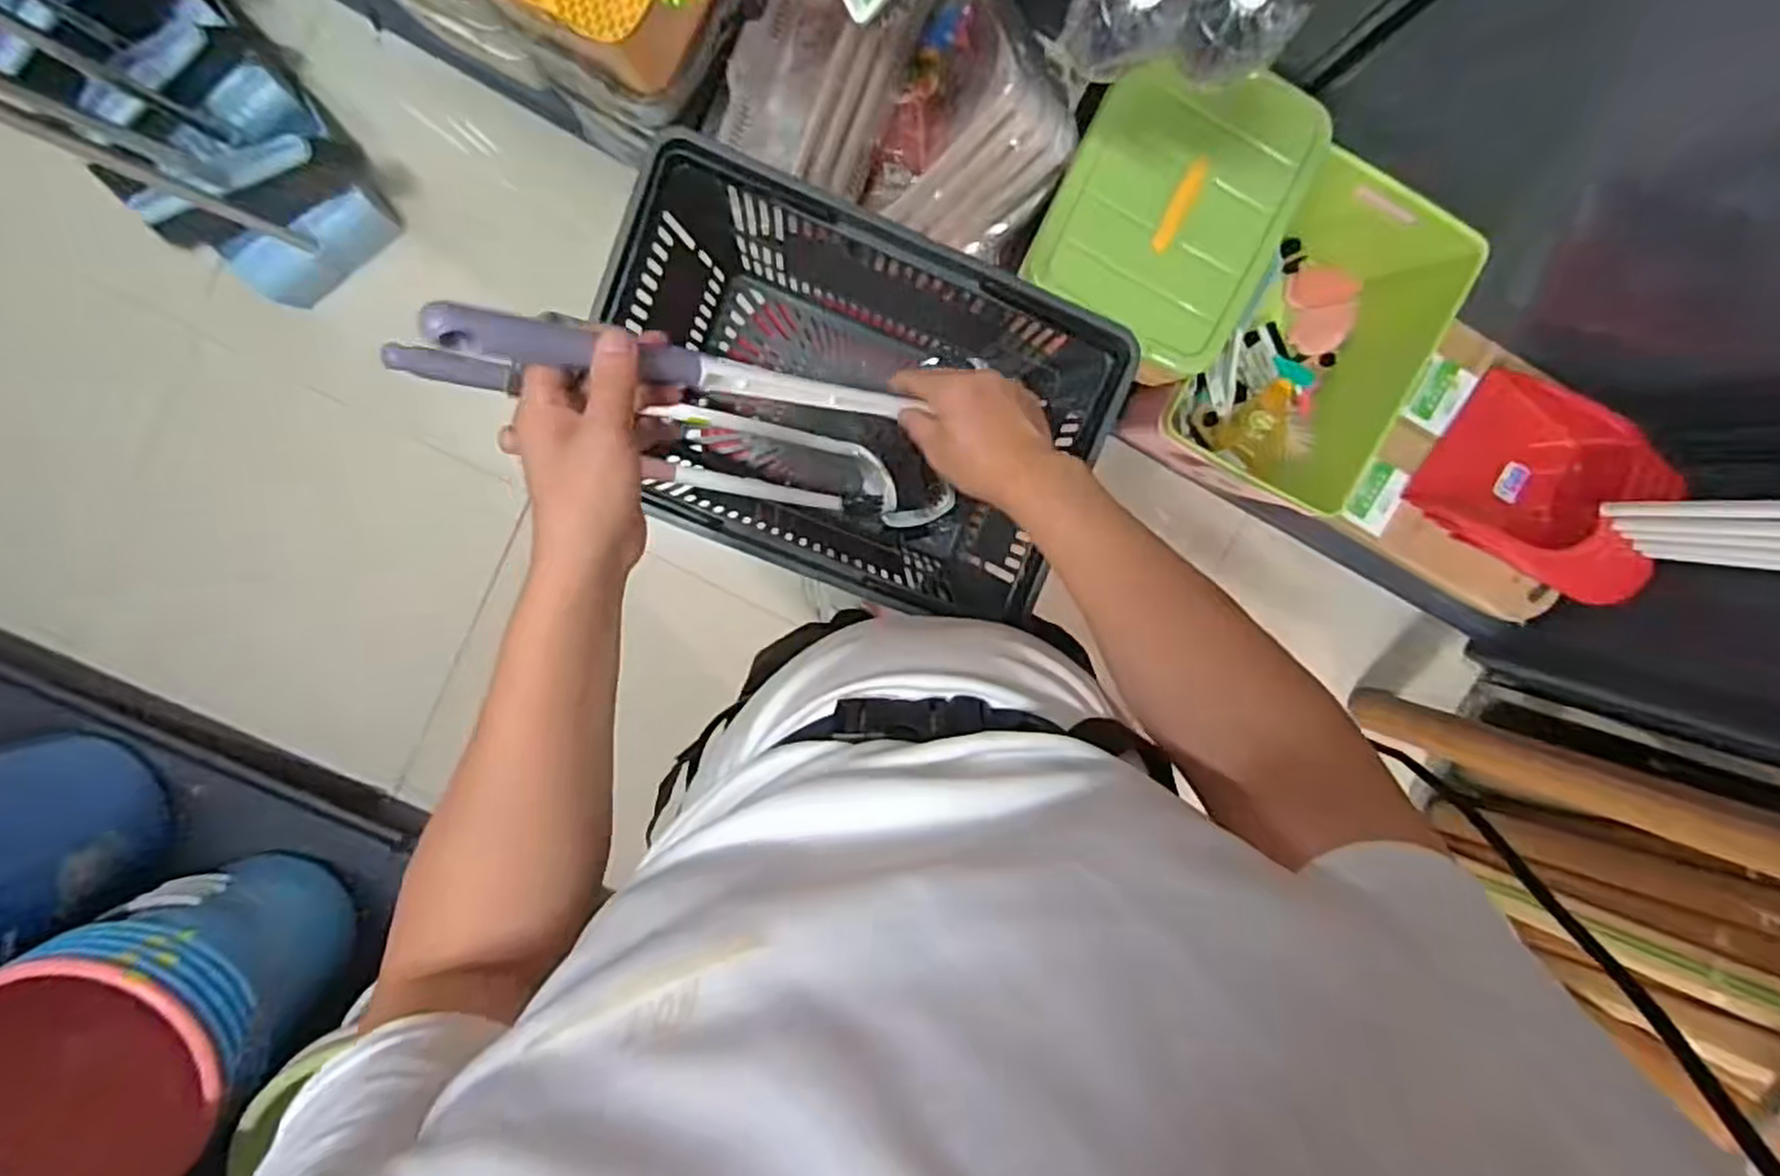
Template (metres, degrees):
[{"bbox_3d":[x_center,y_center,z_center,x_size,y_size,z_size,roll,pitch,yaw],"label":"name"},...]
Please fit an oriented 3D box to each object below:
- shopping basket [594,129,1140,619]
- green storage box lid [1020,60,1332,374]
[{"bbox_3d":[-0.047,-0.191,0.831,0.465,0.269,0.320,21,96,-7],"label":"shopping basket"},{"bbox_3d":[0.362,-0.470,0.955,0.287,0.046,0.325,24,103,-8],"label":"green storage box lid"}]

